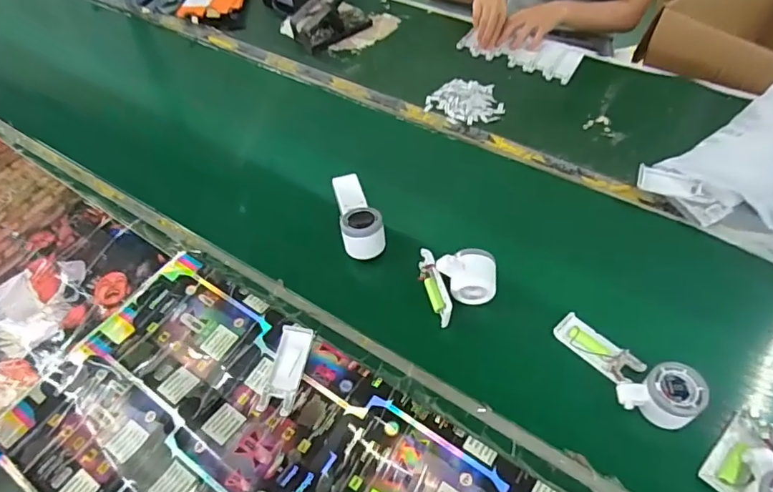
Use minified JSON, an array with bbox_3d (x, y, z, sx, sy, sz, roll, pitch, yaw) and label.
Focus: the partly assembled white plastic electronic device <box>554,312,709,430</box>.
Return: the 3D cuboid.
[{"bbox_3d":[0.275,0.144,0.611,0.069,0.047,0.169,-35,45,-21],"label":"partly assembled white plastic electronic device"}]

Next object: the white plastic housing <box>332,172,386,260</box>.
[{"bbox_3d":[-0.042,-0.056,0.769,0.059,0.044,0.154,-11,52,-5],"label":"white plastic housing"}]

